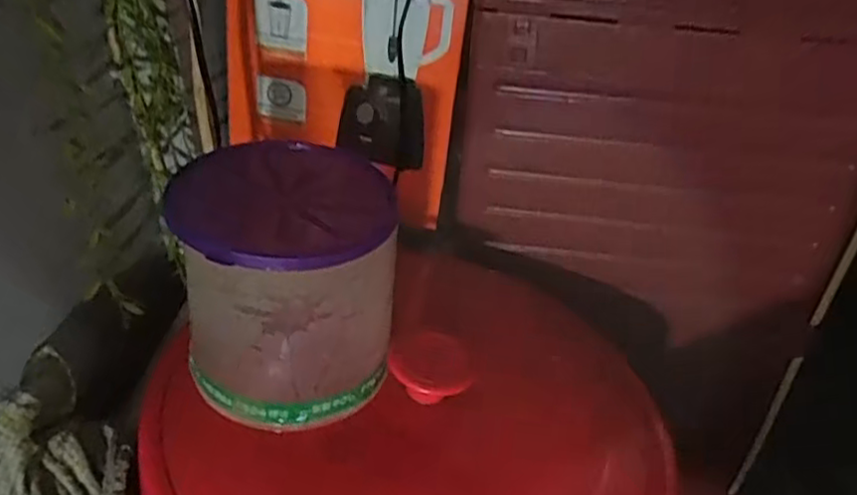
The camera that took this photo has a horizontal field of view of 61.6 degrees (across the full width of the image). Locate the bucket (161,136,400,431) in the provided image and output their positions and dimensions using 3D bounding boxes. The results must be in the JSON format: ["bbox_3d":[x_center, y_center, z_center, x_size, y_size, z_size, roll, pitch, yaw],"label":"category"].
[{"bbox_3d":[-0.089,0.023,0.486,0.130,0.145,0.133,0,37,0],"label":"bucket"}]

